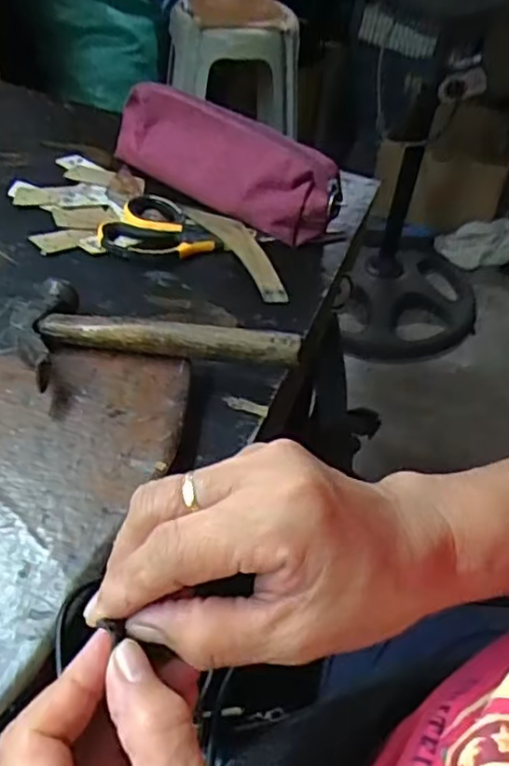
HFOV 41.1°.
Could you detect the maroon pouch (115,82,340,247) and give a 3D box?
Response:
[{"bbox_3d":[-0.036,-0.196,0.600,0.240,0.077,0.045,32,50,24],"label":"maroon pouch"}]

